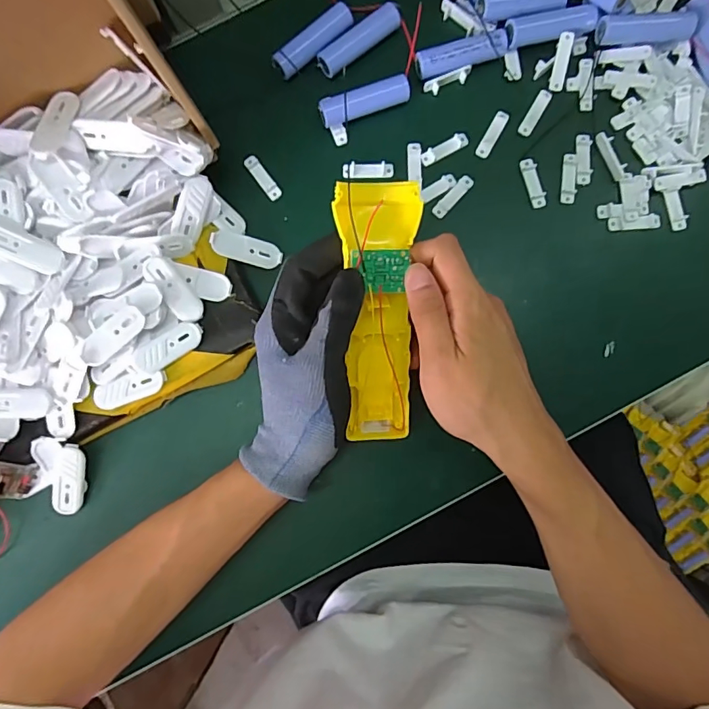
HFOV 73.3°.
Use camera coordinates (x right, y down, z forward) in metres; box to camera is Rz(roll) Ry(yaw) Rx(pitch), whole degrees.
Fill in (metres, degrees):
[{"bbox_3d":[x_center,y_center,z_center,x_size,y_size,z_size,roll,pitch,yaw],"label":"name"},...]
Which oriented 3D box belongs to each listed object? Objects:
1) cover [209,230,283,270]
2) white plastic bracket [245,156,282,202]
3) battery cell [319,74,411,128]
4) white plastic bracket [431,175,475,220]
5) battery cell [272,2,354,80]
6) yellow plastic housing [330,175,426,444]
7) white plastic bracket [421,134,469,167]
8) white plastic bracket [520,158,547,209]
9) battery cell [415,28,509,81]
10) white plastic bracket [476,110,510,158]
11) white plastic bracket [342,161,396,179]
[{"bbox_3d":[-0.077,-0.074,0.338,0.049,0.006,0.020,14,89,-18],"label":"cover"},{"bbox_3d":[-0.066,-0.129,0.346,0.010,0.004,0.036,-37,86,-2],"label":"white plastic bracket"},{"bbox_3d":[0.007,-0.181,0.341,0.065,0.014,0.015,-19,86,-1],"label":"battery cell"},{"bbox_3d":[0.072,-0.115,0.346,0.009,0.004,0.039,43,87,4],"label":"white plastic bracket"},{"bbox_3d":[-0.029,-0.224,0.342,0.063,0.014,0.018,-40,86,-2],"label":"battery cell"},{"bbox_3d":[0.016,-0.021,0.298,0.047,0.017,0.162,-3,109,-4],"label":"yellow plastic housing"},{"bbox_3d":[0.066,-0.150,0.346,0.036,0.004,0.011,-29,86,-1],"label":"white plastic bracket"},{"bbox_3d":[0.130,-0.125,0.347,0.011,0.005,0.036,-15,86,0],"label":"white plastic bracket"},{"bbox_3d":[0.077,-0.216,0.343,0.065,0.014,0.018,-15,86,0],"label":"battery cell"},{"bbox_3d":[0.101,-0.161,0.347,0.010,0.004,0.037,29,87,3],"label":"white plastic bracket"},{"bbox_3d":[0.010,-0.134,0.348,0.037,0.007,0.011,1,86,1],"label":"white plastic bracket"}]

